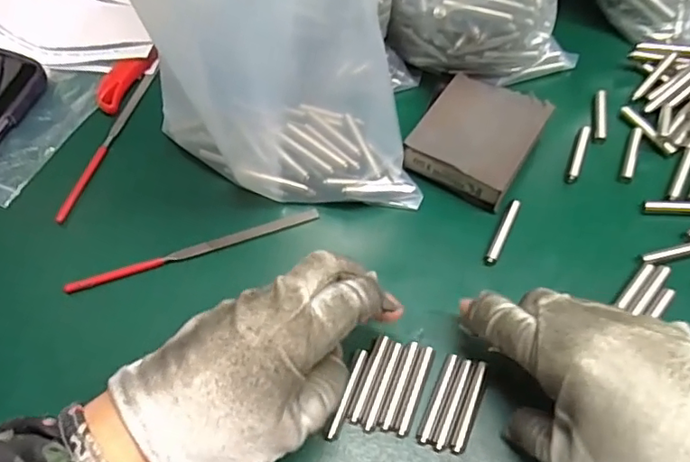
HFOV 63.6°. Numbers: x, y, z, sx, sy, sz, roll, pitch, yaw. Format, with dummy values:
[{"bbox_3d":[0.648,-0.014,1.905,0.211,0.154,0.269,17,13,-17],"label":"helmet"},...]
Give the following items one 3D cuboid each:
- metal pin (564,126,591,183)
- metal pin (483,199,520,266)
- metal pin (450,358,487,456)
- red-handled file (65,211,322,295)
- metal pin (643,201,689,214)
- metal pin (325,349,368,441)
[{"bbox_3d":[0.159,-0.052,0.378,0.008,0.009,0.049,19,61,15],"label":"metal pin"},{"bbox_3d":[0.098,0.001,0.346,0.008,0.007,0.050,23,62,17],"label":"metal pin"},{"bbox_3d":[0.064,0.090,0.285,0.007,0.008,0.047,19,61,14],"label":"metal pin"},{"bbox_3d":[-0.095,0.013,0.344,0.147,0.007,0.006,-17,59,-8],"label":"red-handled file"},{"bbox_3d":[0.214,-0.014,0.350,0.048,0.005,0.007,3,58,5],"label":"metal pin"},{"bbox_3d":[0.002,0.084,0.288,0.006,0.004,0.049,16,58,12],"label":"metal pin"}]

